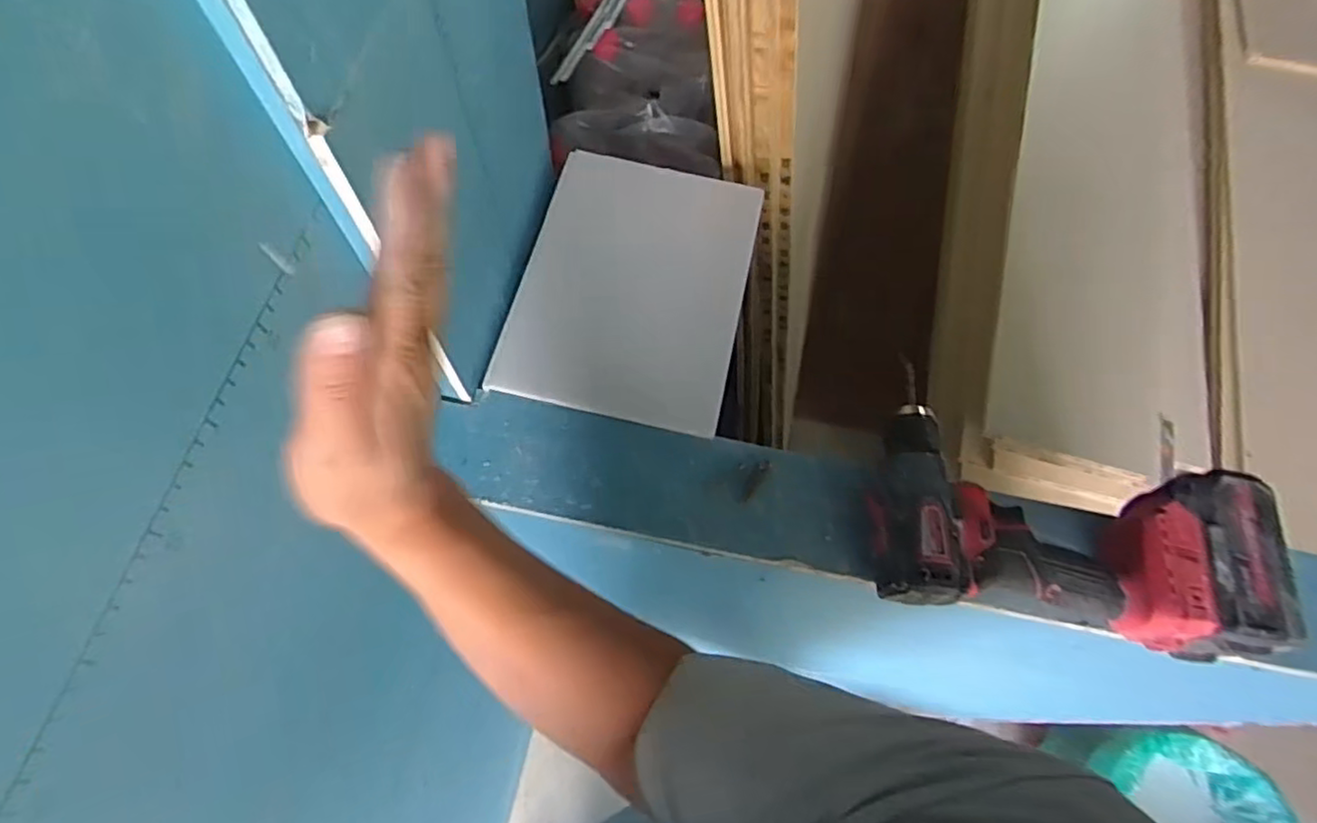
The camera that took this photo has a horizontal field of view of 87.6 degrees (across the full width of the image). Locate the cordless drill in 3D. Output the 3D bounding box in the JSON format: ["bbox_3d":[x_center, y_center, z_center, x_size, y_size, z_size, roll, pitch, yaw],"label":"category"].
[{"bbox_3d":[0.280,0.075,0.481,0.246,0.086,0.148,10,66,3],"label":"cordless drill"}]

